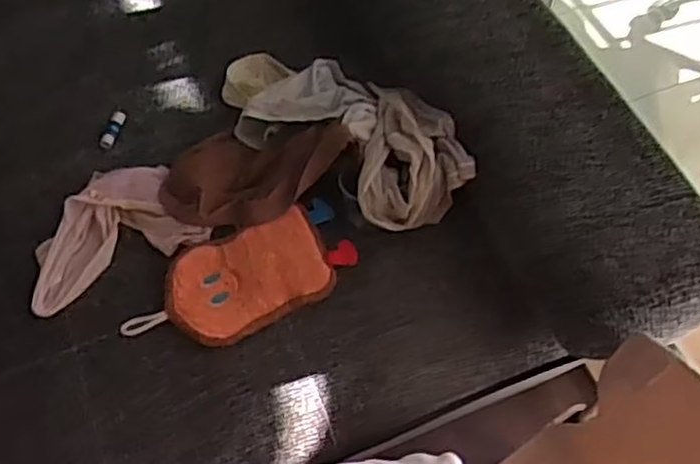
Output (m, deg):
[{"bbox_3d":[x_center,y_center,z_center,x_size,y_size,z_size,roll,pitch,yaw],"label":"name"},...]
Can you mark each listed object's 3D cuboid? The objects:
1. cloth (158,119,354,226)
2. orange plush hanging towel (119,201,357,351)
[{"bbox_3d":[-0.131,-0.094,0.981,0.255,0.078,0.148,-5,57,-1],"label":"cloth"},{"bbox_3d":[-0.140,0.056,0.935,0.286,0.041,0.140,-23,60,-12],"label":"orange plush hanging towel"}]

